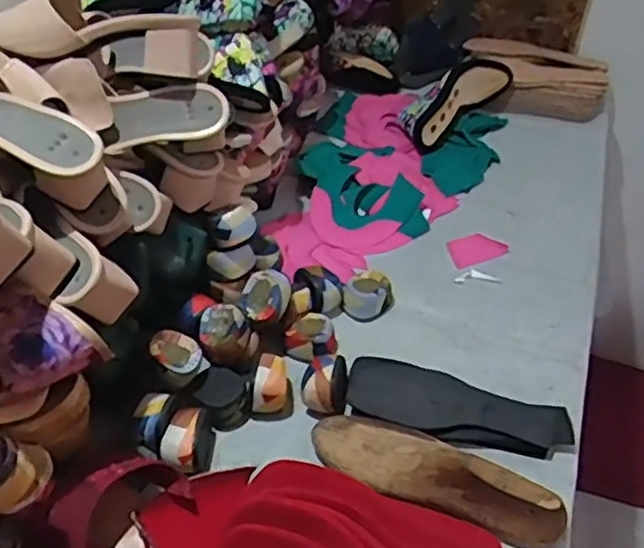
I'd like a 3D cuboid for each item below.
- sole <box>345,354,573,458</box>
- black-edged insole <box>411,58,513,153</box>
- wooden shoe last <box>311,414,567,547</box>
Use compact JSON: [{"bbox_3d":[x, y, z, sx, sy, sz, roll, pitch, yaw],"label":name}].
[{"bbox_3d":[0.142,0.130,0.719,0.223,0.028,0.096,9,42,9],"label":"sole"},{"bbox_3d":[0.222,-0.285,1.127,0.062,0.079,0.225,33,51,31],"label":"black-edged insole"},{"bbox_3d":[0.105,0.169,0.637,0.240,0.068,0.075,17,44,17],"label":"wooden shoe last"}]

